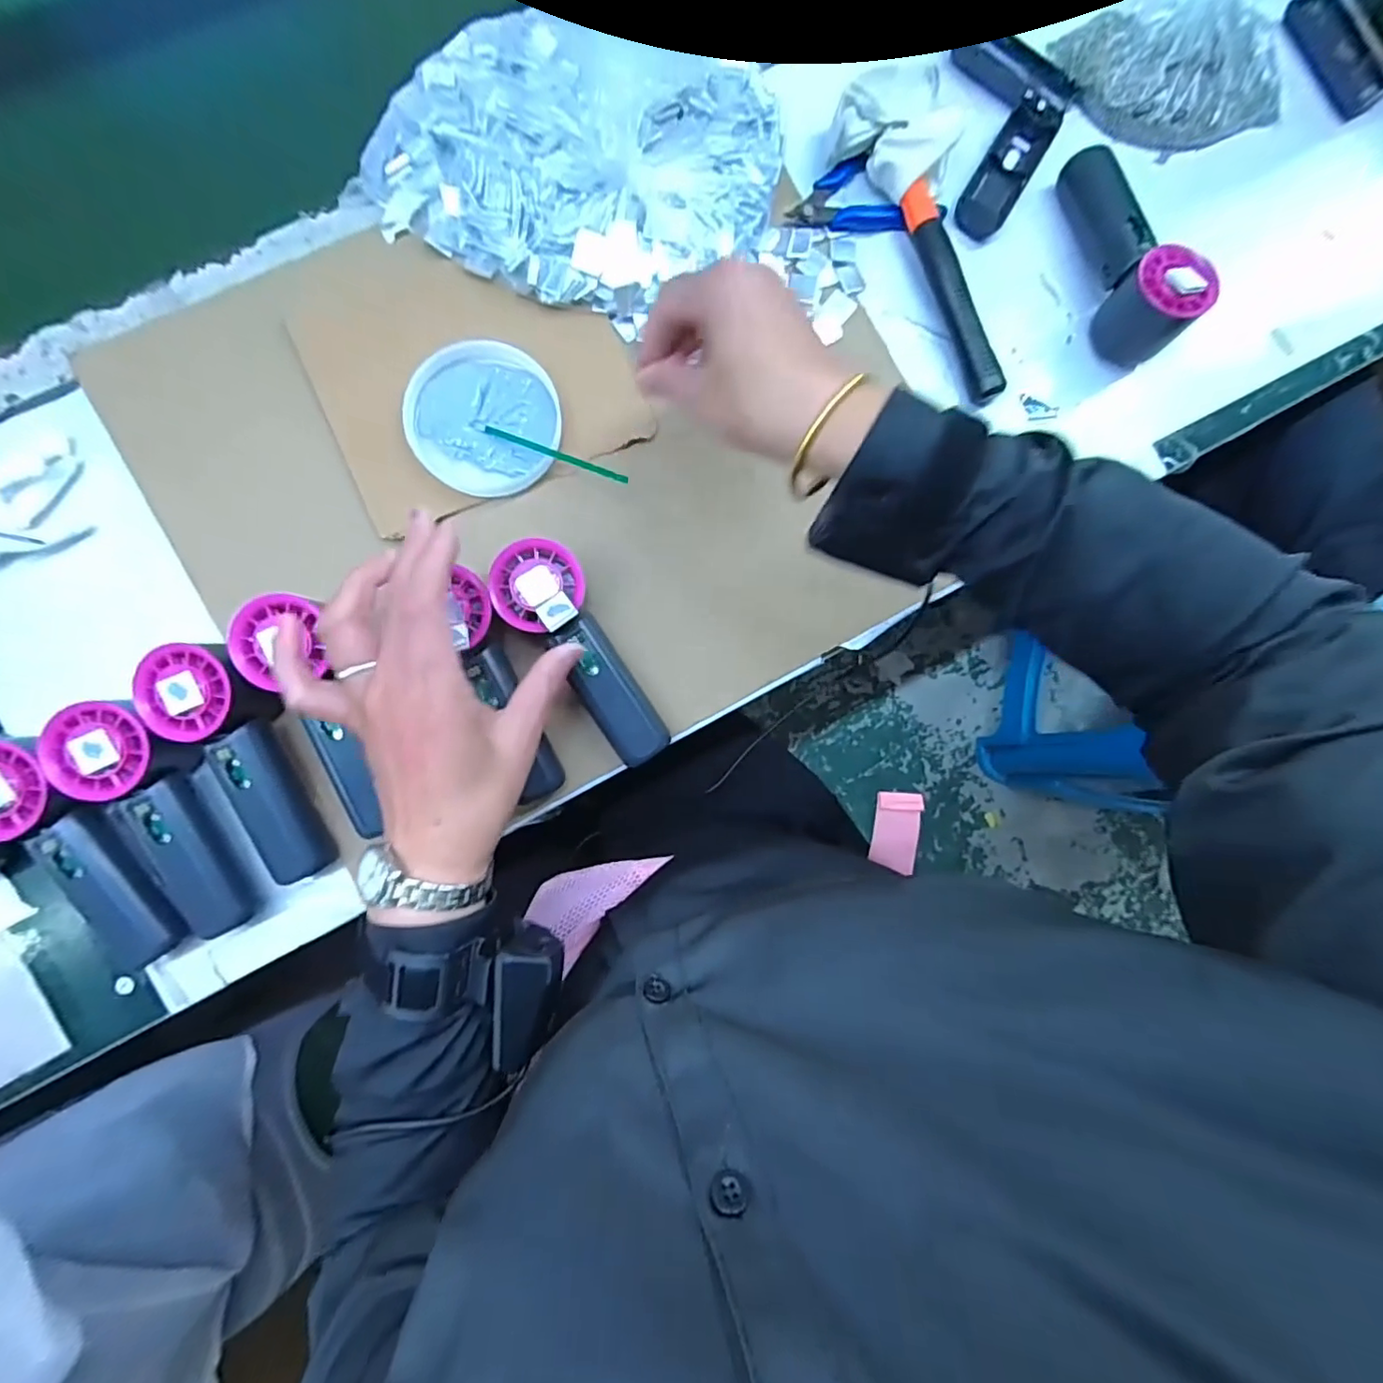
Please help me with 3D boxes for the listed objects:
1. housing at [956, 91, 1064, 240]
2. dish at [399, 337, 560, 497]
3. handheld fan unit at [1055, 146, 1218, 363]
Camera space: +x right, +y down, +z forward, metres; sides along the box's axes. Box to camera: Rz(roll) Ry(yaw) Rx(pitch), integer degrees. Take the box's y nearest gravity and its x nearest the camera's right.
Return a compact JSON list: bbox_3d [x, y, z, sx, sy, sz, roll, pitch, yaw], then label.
[{"bbox_3d":[0.245,-0.405,0.451,0.033,0.014,0.130,32,84,-1],"label":"housing"},{"bbox_3d":[-0.142,-0.188,0.410,0.098,0.022,0.106,0,87,-4],"label":"dish"},{"bbox_3d":[0.322,-0.325,0.432,0.050,0.060,0.156,-13,87,-5],"label":"handheld fan unit"}]

